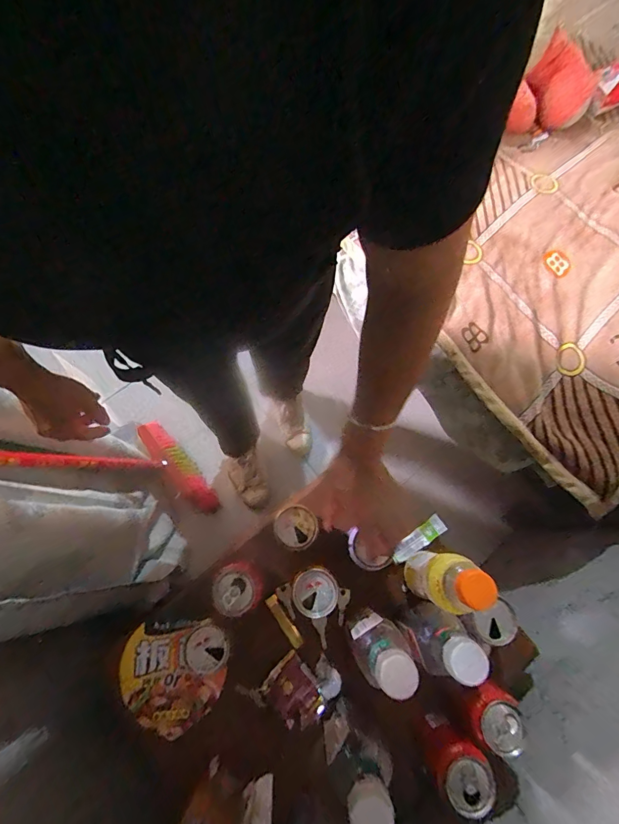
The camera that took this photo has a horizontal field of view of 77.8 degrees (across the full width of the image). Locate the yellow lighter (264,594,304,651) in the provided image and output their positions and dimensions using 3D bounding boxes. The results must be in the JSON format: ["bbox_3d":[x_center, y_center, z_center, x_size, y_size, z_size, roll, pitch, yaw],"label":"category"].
[{"bbox_3d":[-0.038,0.314,0.574,0.019,0.011,0.080,-35,75,-11],"label":"yellow lighter"}]

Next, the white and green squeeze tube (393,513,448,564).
[{"bbox_3d":[0.171,0.203,0.605,0.098,0.015,0.029,-35,75,-11],"label":"white and green squeeze tube"}]

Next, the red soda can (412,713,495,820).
[{"bbox_3d":[0.178,0.433,0.474,0.068,0.098,0.078,-31,74,-10],"label":"red soda can"}]

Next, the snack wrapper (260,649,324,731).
[{"bbox_3d":[-0.021,0.389,0.533,0.060,0.028,0.080,-38,76,-12],"label":"snack wrapper"}]

